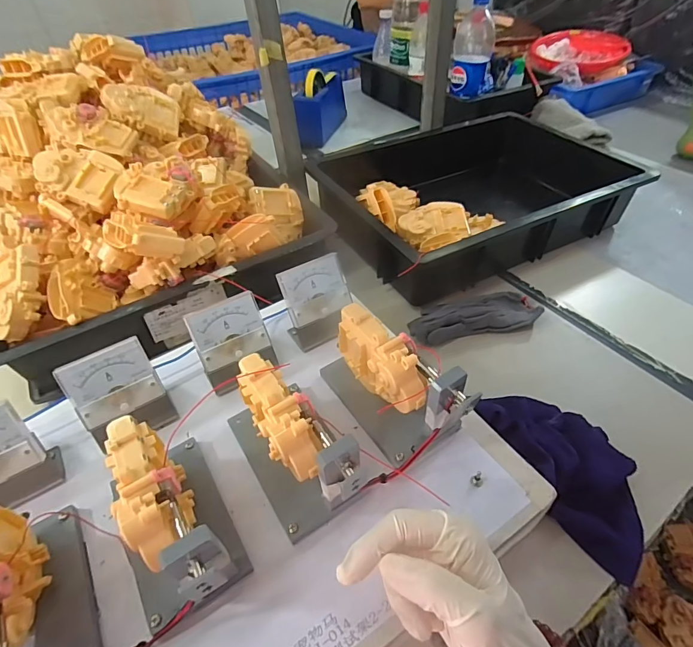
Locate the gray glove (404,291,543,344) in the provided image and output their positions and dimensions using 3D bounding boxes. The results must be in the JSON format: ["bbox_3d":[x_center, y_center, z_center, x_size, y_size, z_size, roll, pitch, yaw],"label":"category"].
[{"bbox_3d":[0.158,-0.010,0.523,0.160,0.020,0.057,-14,47,-11],"label":"gray glove"}]

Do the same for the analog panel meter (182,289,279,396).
[{"bbox_3d":[-0.104,0.020,0.387,0.065,0.074,0.039,-27,51,-22],"label":"analog panel meter"}]

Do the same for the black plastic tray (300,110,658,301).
[{"bbox_3d":[0.206,-0.209,0.676,0.438,0.114,0.312,-23,49,-19],"label":"black plastic tray"}]

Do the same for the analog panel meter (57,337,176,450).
[{"bbox_3d":[-0.189,0.061,0.352,0.063,0.071,0.044,-28,51,-23],"label":"analog panel meter"}]

